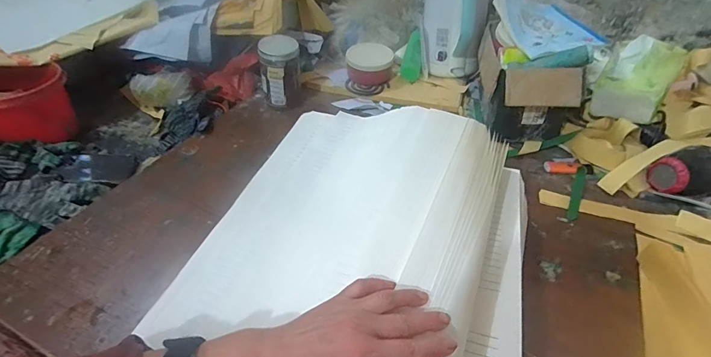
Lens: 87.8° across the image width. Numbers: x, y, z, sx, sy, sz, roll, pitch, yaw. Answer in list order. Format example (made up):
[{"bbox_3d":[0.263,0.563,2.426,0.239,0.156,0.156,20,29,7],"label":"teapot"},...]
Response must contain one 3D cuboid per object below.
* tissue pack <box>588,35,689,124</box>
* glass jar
[{"bbox_3d":[0.550,-0.193,0.720,0.111,0.138,0.159,24,43,36],"label":"tissue pack"},{"bbox_3d":[-0.162,-0.225,0.792,0.065,0.147,0.065,2,41,-1],"label":"glass jar"}]

